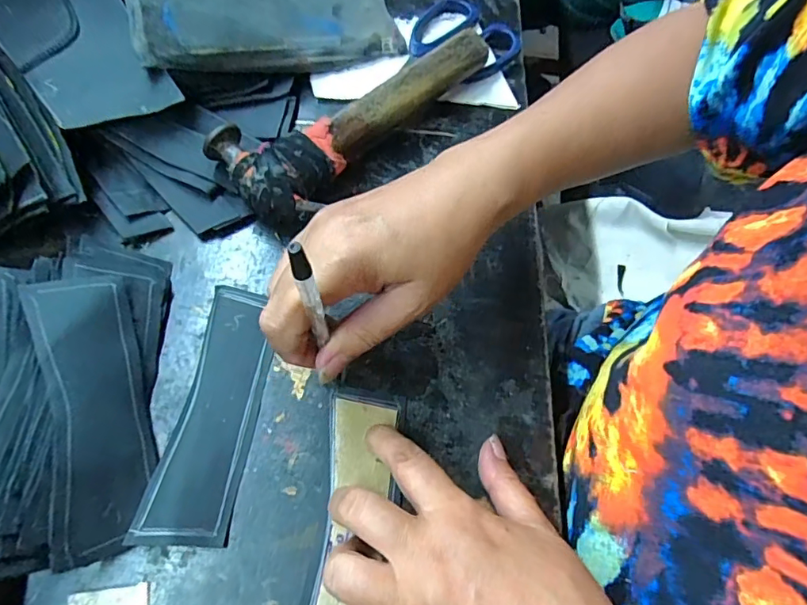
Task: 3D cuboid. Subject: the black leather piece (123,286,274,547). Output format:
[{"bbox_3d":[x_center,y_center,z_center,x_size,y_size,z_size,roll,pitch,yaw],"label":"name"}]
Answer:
[{"bbox_3d":[-0.110,0.061,0.303,0.047,0.009,0.149,8,65,1],"label":"black leather piece"}]

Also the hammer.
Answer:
[{"bbox_3d":[-0.032,-0.142,0.383,0.079,0.043,0.219,42,70,15],"label":"hammer"}]

